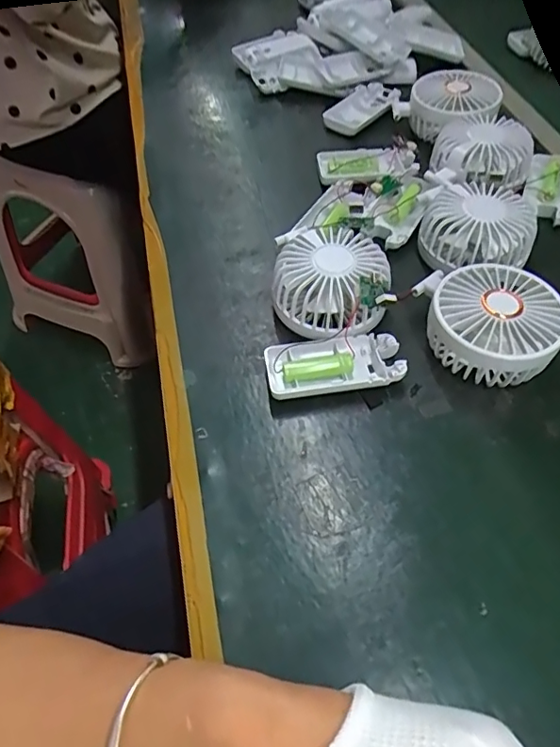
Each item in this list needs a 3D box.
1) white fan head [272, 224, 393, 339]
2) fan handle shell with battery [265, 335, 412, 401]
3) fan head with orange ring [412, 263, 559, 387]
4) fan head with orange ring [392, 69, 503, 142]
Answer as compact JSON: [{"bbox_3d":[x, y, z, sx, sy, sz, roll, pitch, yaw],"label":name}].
[{"bbox_3d":[0.038,-0.067,0.395,0.082,0.049,0.083,5,54,6],"label":"white fan head"},{"bbox_3d":[0.039,-0.003,0.370,0.093,0.018,0.047,-12,54,-6],"label":"fan handle shell with battery"},{"bbox_3d":[0.148,-0.035,0.371,0.083,0.046,0.090,-1,54,1],"label":"fan head with orange ring"},{"bbox_3d":[0.171,-0.270,0.530,0.091,0.038,0.090,-18,55,-11],"label":"fan head with orange ring"}]

